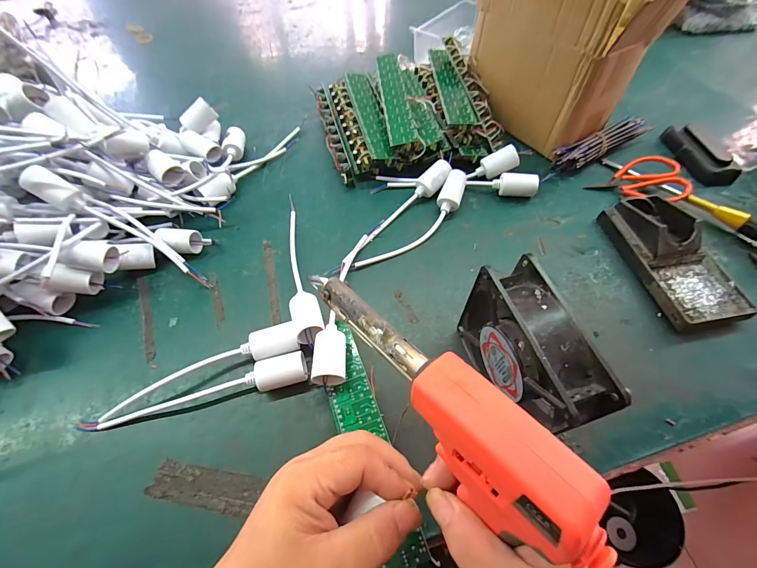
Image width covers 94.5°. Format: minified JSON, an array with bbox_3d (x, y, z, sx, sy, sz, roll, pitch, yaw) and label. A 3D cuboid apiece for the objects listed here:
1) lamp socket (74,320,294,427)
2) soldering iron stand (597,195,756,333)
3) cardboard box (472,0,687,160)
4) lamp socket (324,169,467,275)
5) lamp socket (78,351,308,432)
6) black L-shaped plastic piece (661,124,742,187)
[{"bbox_3d":[-0.171,0.078,0.329,0.193,0.029,0.036,-17,59,-10],"label":"lamp socket"},{"bbox_3d":[0.321,-0.031,0.380,0.079,0.042,0.155,-10,58,-6],"label":"soldering iron stand"},{"bbox_3d":[0.241,-0.311,0.464,0.155,0.201,0.197,-34,64,-19],"label":"cardboard box"},{"bbox_3d":[0.033,-0.066,0.405,0.201,0.034,0.039,-37,65,-20],"label":"lamp socket"},{"bbox_3d":[-0.164,0.097,0.319,0.199,0.024,0.028,-10,58,-6],"label":"lamp socket"},{"bbox_3d":[0.433,-0.178,0.477,0.042,0.024,0.107,-11,59,-6],"label":"black L-shaped plastic piece"}]

